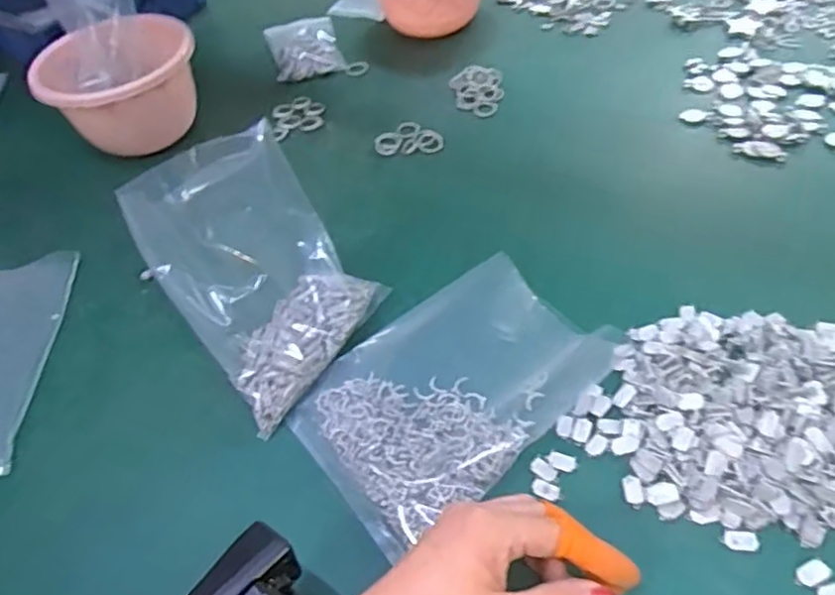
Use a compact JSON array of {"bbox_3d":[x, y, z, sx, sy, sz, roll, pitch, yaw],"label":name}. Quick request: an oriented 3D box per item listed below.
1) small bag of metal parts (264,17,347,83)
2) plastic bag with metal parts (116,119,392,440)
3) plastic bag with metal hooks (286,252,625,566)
[{"bbox_3d":[-0.128,-0.286,0.717,0.075,0.024,0.105,-16,50,-6],"label":"small bag of metal parts"},{"bbox_3d":[-0.100,-0.019,0.426,0.128,0.070,0.171,-38,100,-29],"label":"plastic bag with metal parts"},{"bbox_3d":[0.023,0.056,0.415,0.195,0.017,0.127,-33,54,-20],"label":"plastic bag with metal hooks"}]

